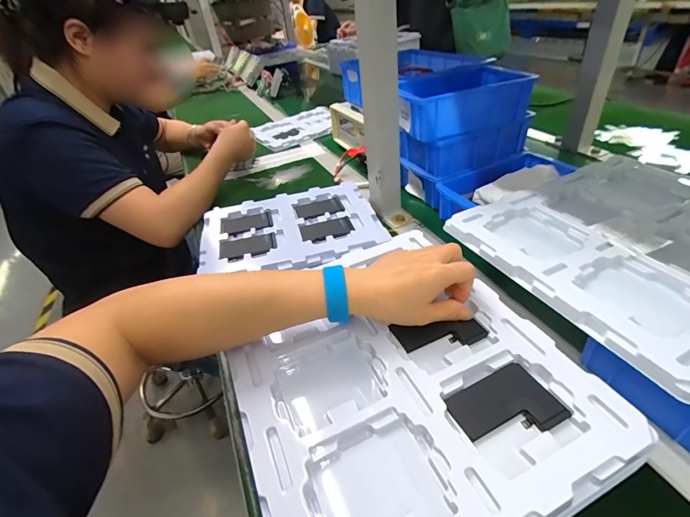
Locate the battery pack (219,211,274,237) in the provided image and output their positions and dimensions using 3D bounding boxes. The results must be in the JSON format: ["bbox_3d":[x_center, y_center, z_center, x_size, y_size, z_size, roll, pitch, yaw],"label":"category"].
[{"bbox_3d":[-0.166,-0.059,0.598,0.084,0.012,0.057,-17,38,-11],"label":"battery pack"}]

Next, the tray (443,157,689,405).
[{"bbox_3d":[0.331,-0.026,0.396,0.323,0.024,0.275,-21,39,-16],"label":"tray"}]

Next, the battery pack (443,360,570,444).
[{"bbox_3d":[0.130,0.122,0.291,0.082,0.005,0.057,-21,39,-16],"label":"battery pack"}]

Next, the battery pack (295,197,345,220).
[{"bbox_3d":[-0.045,-0.089,0.625,0.083,0.011,0.055,-16,38,-10],"label":"battery pack"}]

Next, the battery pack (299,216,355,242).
[{"bbox_3d":[-0.028,-0.047,0.565,0.083,0.012,0.060,-14,38,-7],"label":"battery pack"}]

